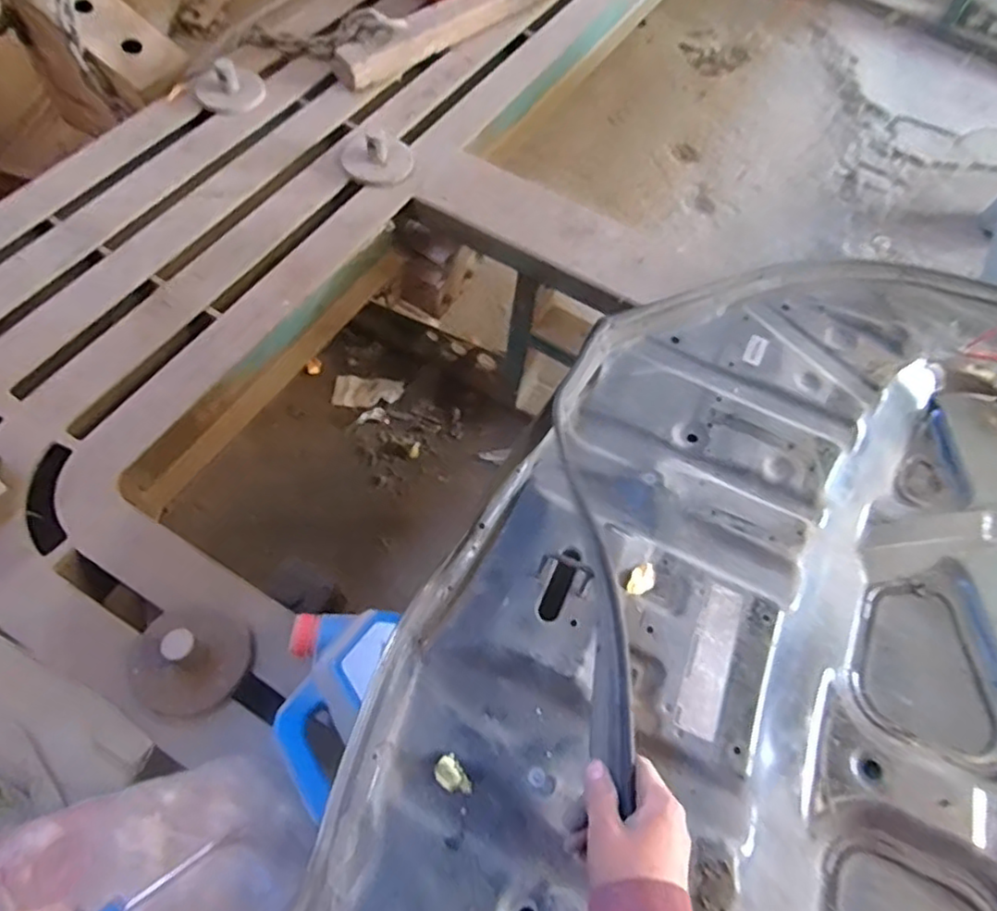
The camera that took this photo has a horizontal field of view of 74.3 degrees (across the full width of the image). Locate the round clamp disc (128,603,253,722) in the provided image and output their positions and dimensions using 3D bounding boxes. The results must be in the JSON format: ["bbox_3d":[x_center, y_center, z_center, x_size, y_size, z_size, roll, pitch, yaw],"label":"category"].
[{"bbox_3d":[-0.359,0.227,0.752,0.126,0.062,0.123,2,61,-4],"label":"round clamp disc"}]

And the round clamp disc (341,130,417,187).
[{"bbox_3d":[-0.227,-0.568,1.227,0.131,0.054,0.133,2,61,-4],"label":"round clamp disc"}]

